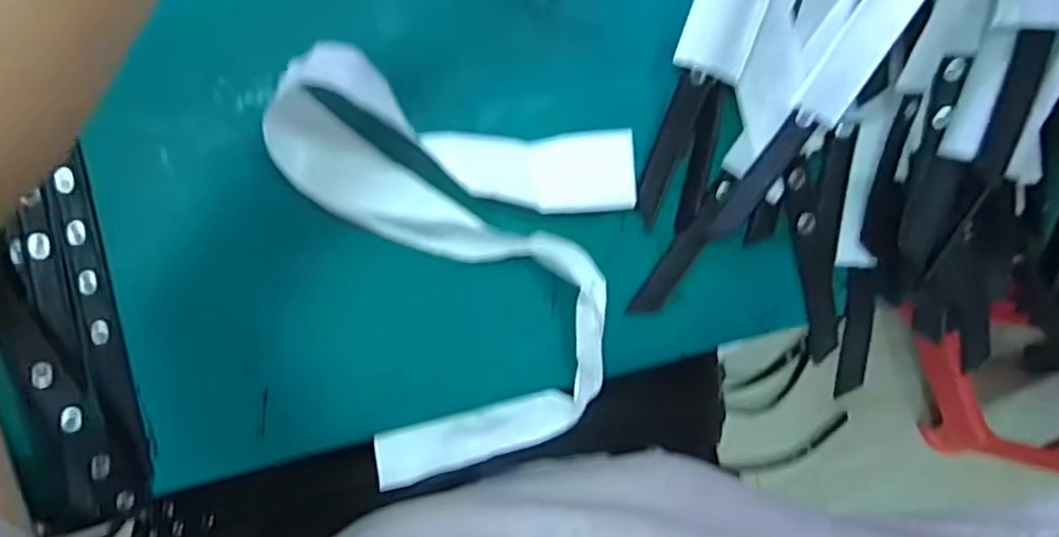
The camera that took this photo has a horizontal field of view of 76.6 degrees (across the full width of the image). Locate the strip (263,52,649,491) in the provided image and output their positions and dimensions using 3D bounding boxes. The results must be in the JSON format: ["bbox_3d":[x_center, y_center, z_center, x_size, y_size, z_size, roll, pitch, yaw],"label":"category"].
[{"bbox_3d":[-0.029,-0.011,0.411,0.196,0.026,0.255,-14,98,-5],"label":"strip"}]

